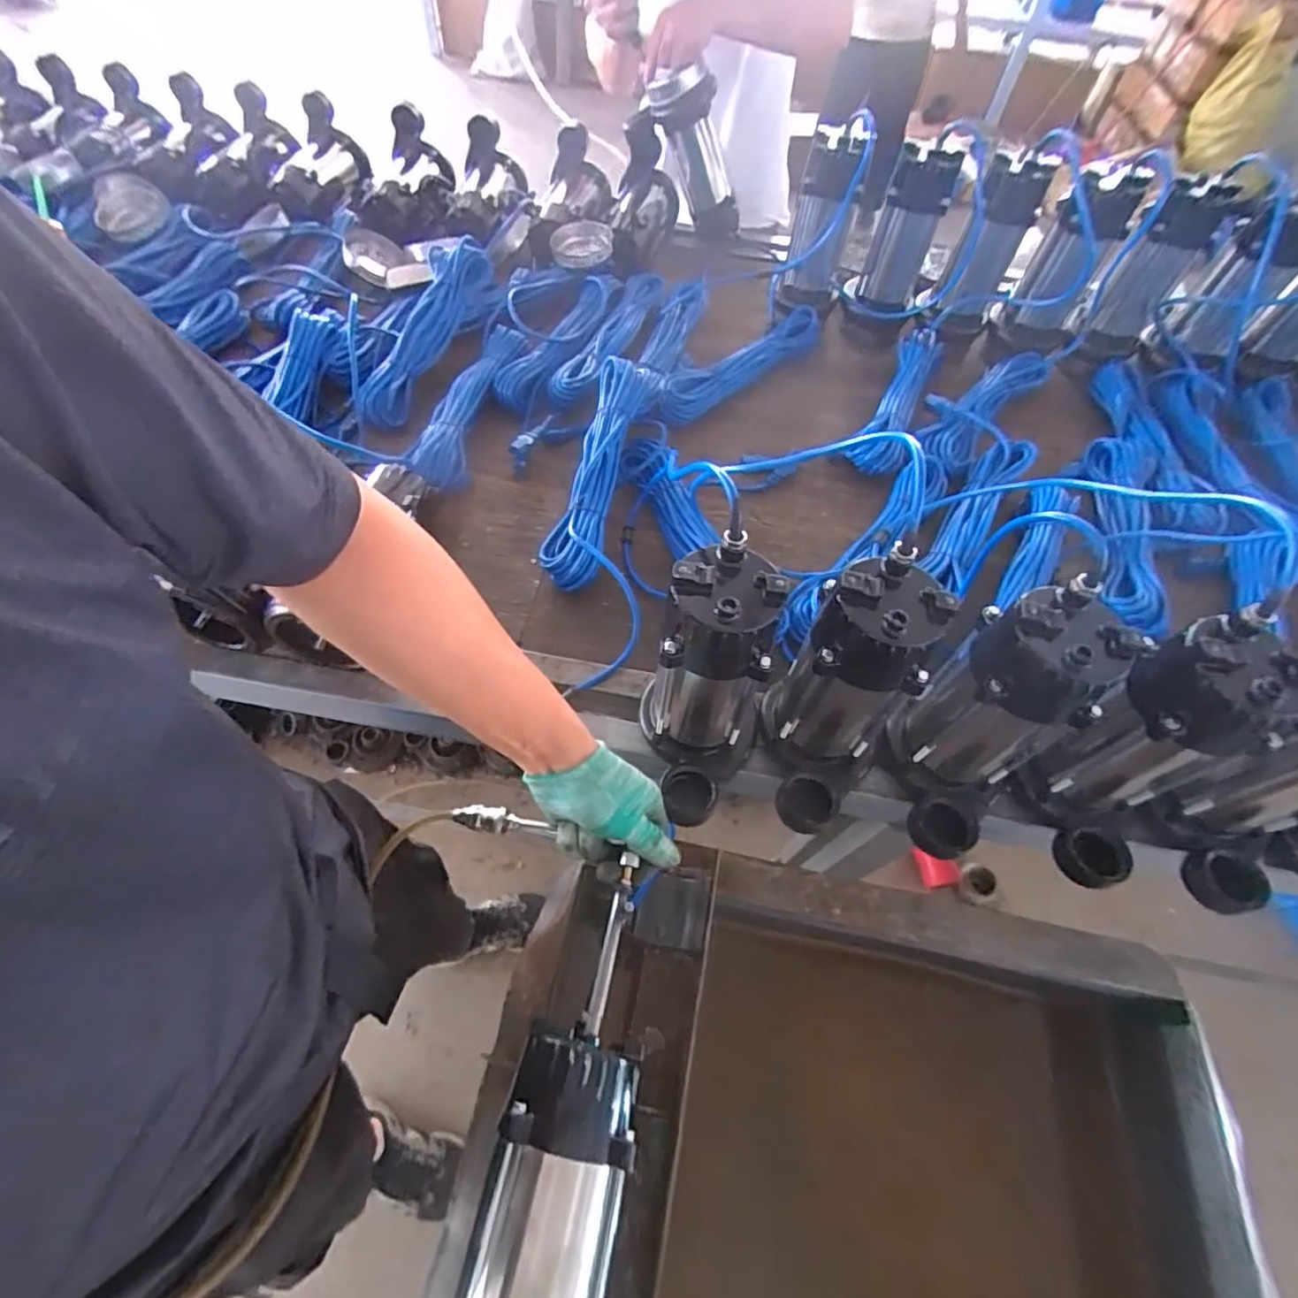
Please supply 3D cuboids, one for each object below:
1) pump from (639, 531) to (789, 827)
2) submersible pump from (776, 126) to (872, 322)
[{"bbox_3d":[0.042,0.041,0.524,0.118,0.242,0.136,28,60,13],"label":"pump"},{"bbox_3d":[0.268,-0.658,0.941,0.094,0.258,0.094,11,58,3],"label":"submersible pump"}]

